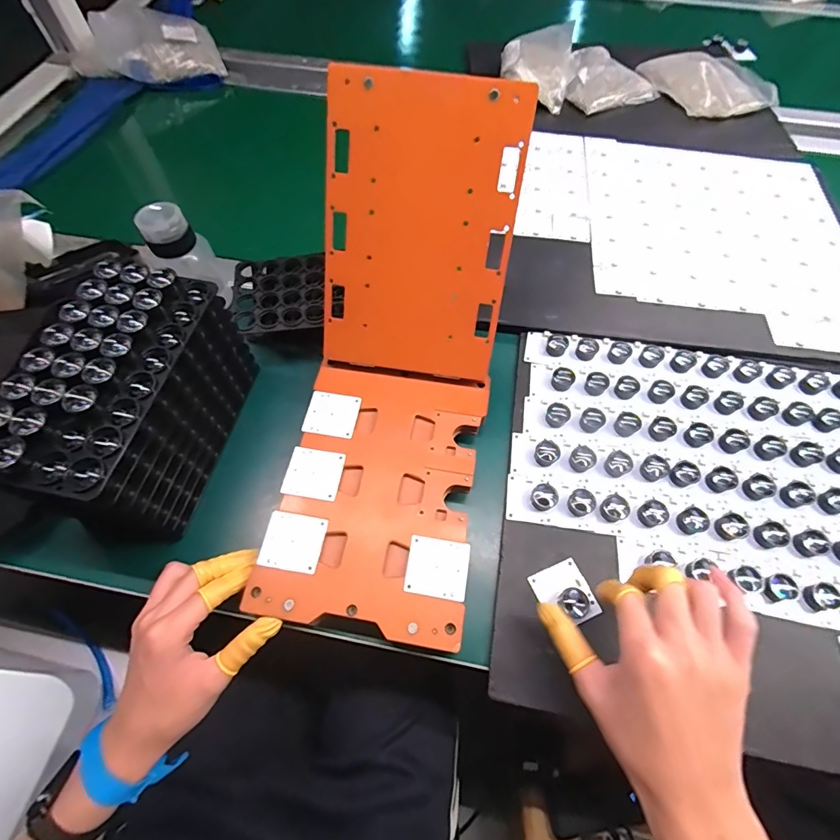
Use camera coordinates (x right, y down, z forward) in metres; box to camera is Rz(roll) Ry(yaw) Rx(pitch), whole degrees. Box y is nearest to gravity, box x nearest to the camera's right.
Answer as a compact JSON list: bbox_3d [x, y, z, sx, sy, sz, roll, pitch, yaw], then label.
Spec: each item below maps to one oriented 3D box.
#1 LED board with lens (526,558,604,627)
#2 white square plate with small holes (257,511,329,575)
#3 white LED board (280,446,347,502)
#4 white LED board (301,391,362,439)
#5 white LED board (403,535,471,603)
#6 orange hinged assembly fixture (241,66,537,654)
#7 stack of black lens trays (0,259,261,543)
[{"bbox_3d":[0.121,0.144,0.352,0.044,0.017,0.048,-21,66,-10],"label":"LED board with lens"},{"bbox_3d":[-0.104,0.099,0.350,0.049,0.004,0.045,8,62,4],"label":"white square plate with small holes"},{"bbox_3d":[-0.093,0.047,0.377,0.047,0.004,0.044,8,62,4],"label":"white LED board"},{"bbox_3d":[-0.083,-0.006,0.404,0.047,0.004,0.044,10,64,5],"label":"white LED board"},{"bbox_3d":[0.014,0.117,0.341,0.048,0.004,0.044,9,62,4],"label":"white LED board"},{"bbox_3d":[-0.019,-0.049,0.371,0.158,0.099,0.412,9,90,5],"label":"orange hinged assembly fixture"},{"bbox_3d":[-0.234,-0.011,0.364,0.097,0.137,0.200,11,64,6],"label":"stack of black lens trays"}]

